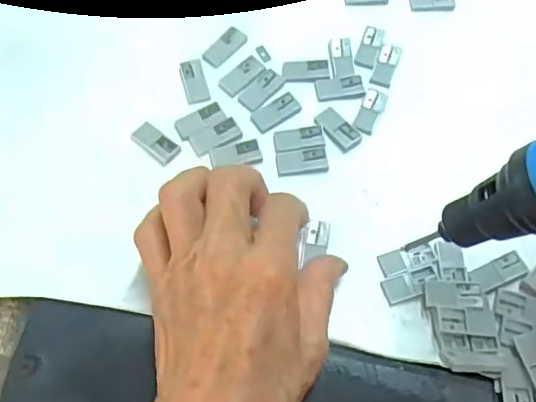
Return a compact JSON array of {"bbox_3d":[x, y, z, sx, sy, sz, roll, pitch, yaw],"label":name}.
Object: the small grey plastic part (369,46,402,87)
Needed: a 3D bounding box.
[{"bbox_3d":[0.071,-0.082,0.338,0.013,0.004,0.032,18,65,7],"label":"small grey plastic part"}]

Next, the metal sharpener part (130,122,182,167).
[{"bbox_3d":[-0.062,-0.032,0.311,0.029,0.005,0.015,41,69,17],"label":"metal sharpener part"}]

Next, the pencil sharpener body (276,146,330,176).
[{"bbox_3d":[0.019,-0.022,0.307,0.028,0.004,0.015,-8,64,-5],"label":"pencil sharpener body"}]

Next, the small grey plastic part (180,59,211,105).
[{"bbox_3d":[-0.043,-0.070,0.329,0.014,0.004,0.031,-12,65,-8],"label":"small grey plastic part"}]

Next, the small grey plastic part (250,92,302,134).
[{"bbox_3d":[0.004,-0.052,0.321,0.030,0.004,0.015,-35,69,-17],"label":"small grey plastic part"}]

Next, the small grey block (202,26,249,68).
[{"bbox_3d":[-0.026,-0.094,0.340,0.014,0.004,0.031,36,68,15],"label":"small grey block"}]

